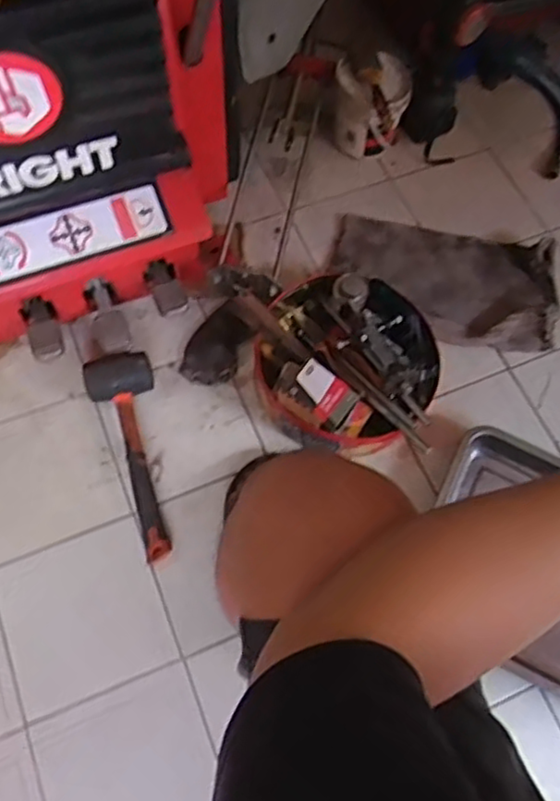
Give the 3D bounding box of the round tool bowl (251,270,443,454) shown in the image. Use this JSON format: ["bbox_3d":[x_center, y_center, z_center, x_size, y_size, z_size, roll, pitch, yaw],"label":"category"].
[{"bbox_3d":[0.095,-0.062,0.958,0.256,0.119,0.248,1,66,-3],"label":"round tool bowl"}]

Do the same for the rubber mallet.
[{"bbox_3d":[-0.187,0.067,0.916,0.094,0.052,0.284,-19,68,-11],"label":"rubber mallet"}]

